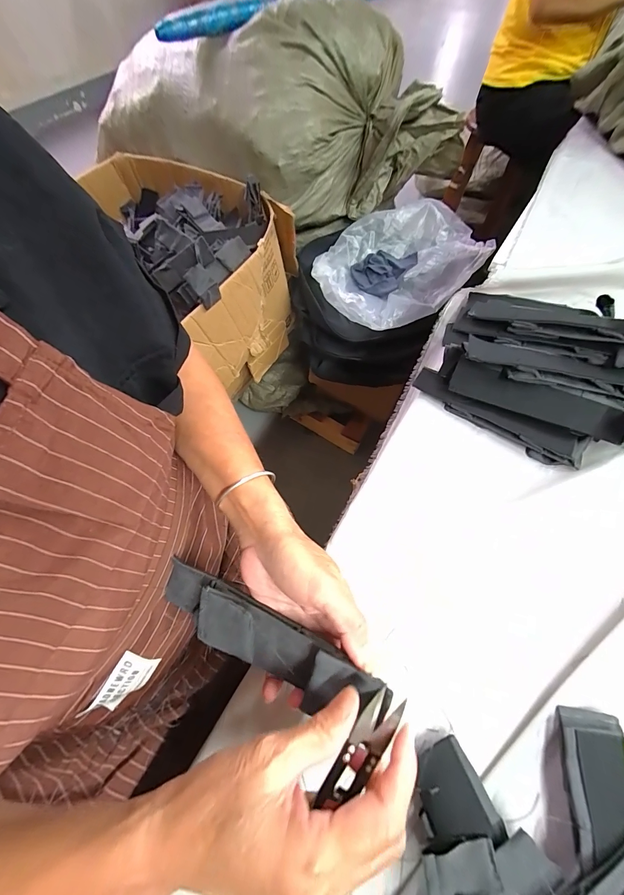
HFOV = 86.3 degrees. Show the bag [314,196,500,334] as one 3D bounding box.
[{"bbox_3d":[0.218,-0.479,0.865,0.403,0.127,0.325,-22,65,-11],"label":"bag"}]

